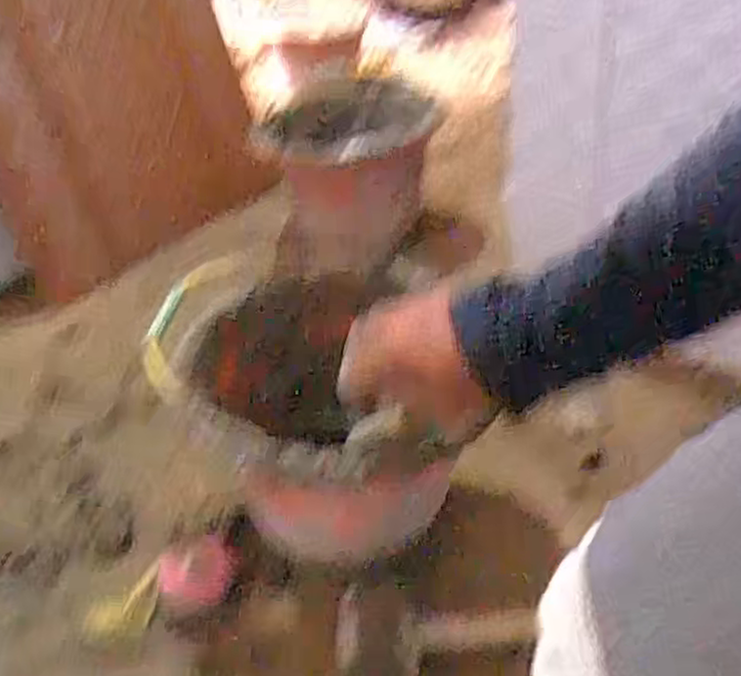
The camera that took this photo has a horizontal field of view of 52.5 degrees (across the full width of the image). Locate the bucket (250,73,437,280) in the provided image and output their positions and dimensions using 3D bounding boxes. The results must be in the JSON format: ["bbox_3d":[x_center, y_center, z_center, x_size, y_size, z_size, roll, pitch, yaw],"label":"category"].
[{"bbox_3d":[-0.026,-0.265,1.177,0.244,0.213,0.264,-6,33,1],"label":"bucket"}]

